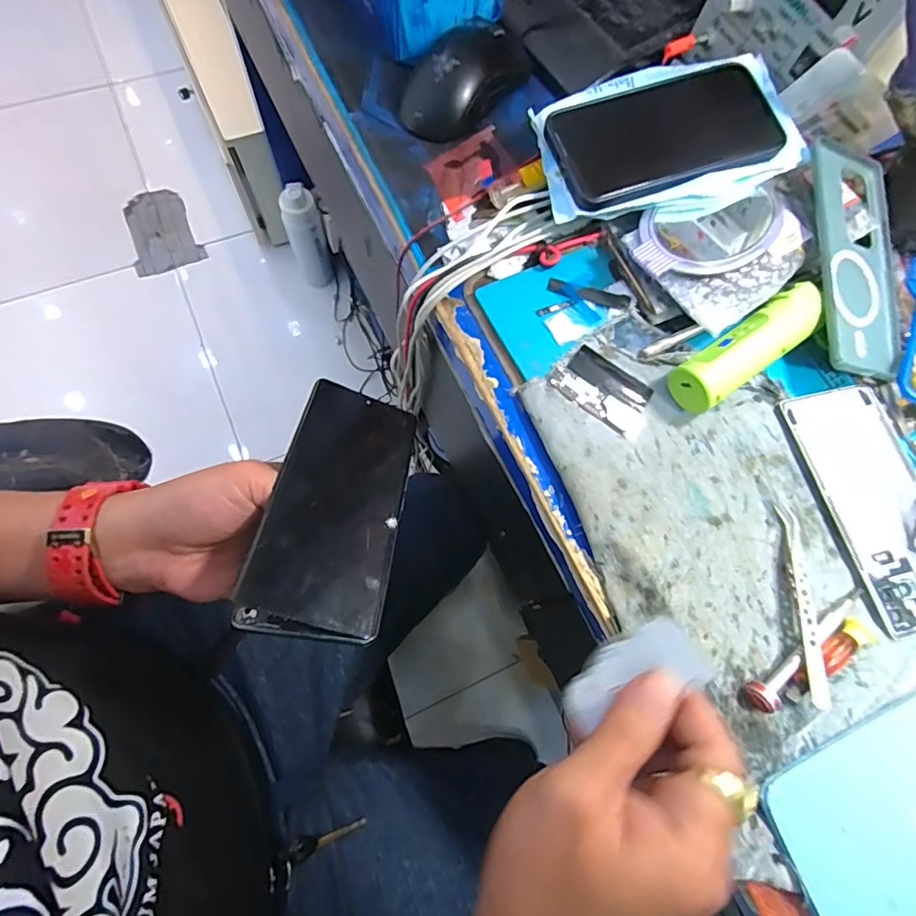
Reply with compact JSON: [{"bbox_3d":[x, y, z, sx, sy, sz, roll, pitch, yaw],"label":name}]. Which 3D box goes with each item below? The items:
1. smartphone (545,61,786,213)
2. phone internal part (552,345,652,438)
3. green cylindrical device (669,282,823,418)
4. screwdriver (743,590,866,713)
[{"bbox_3d":[0.149,-0.232,0.366,0.165,0.009,0.085,-17,74,-10],"label":"smartphone"},{"bbox_3d":[0.102,-0.048,0.352,0.066,0.004,0.042,35,72,6],"label":"phone internal part"},{"bbox_3d":[0.197,-0.074,0.348,0.118,0.030,0.034,-34,78,-14],"label":"green cylindrical device"},{"bbox_3d":[0.207,0.108,0.299,0.102,0.018,0.015,-36,78,-15],"label":"screwdriver"}]

